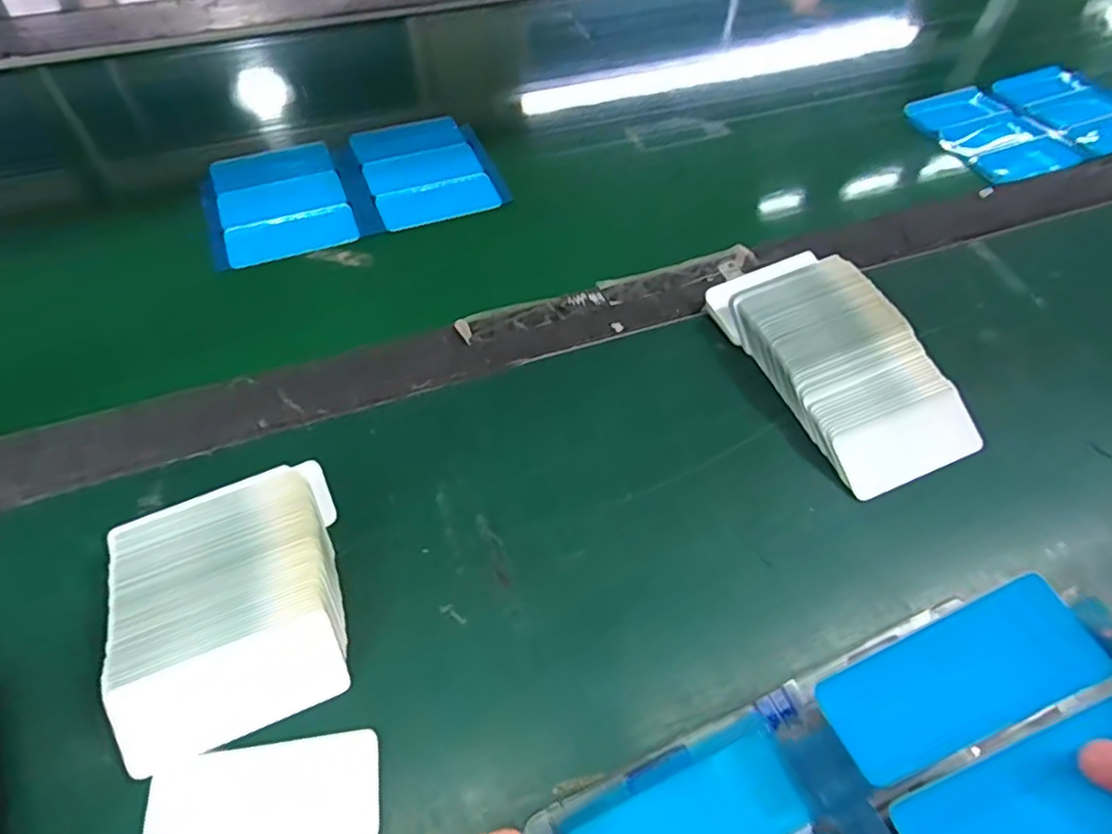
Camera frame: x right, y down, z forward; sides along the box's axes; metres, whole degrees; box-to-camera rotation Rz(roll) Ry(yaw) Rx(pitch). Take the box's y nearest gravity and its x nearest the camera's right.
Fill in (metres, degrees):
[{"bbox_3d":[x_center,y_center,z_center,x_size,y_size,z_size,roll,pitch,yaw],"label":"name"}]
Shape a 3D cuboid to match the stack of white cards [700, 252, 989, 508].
[{"bbox_3d":[0.160,-0.036,0.352,0.085,0.035,0.149,-21,59,-16],"label":"stack of white cards"}]

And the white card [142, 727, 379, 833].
[{"bbox_3d":[-0.107,0.140,0.228,0.080,0.006,0.038,-6,57,-9],"label":"white card"}]

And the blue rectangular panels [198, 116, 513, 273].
[{"bbox_3d":[-0.146,-0.169,0.452,0.198,0.005,0.124,-20,58,-15],"label":"blue rectangular panels"}]

